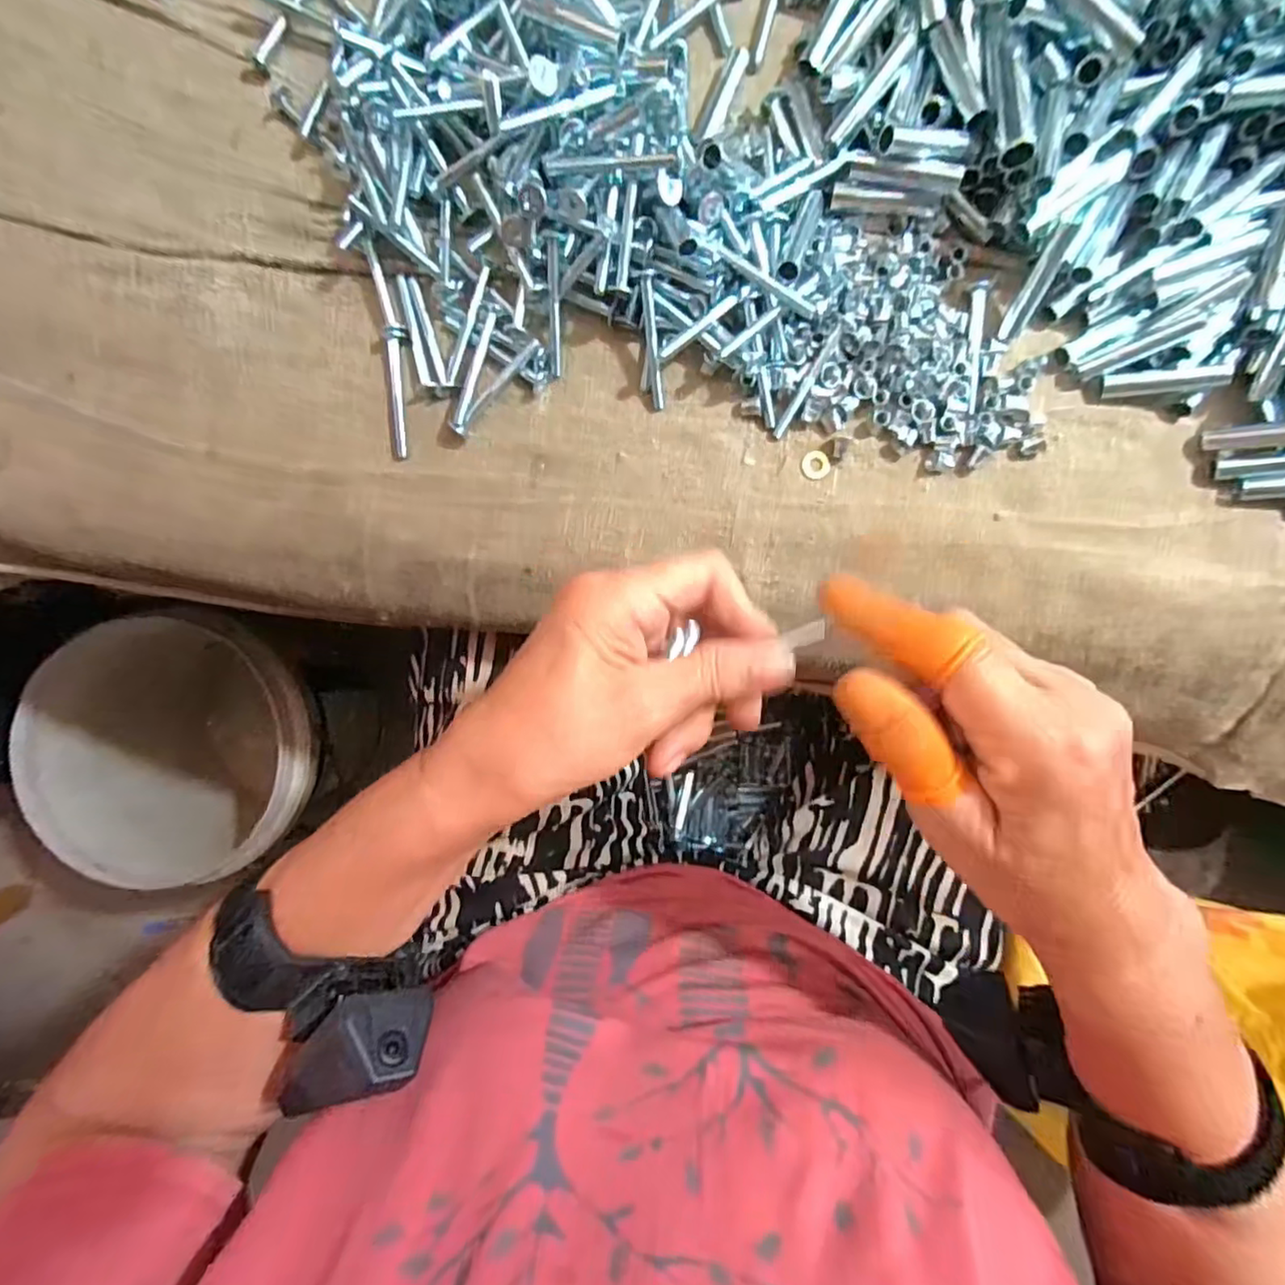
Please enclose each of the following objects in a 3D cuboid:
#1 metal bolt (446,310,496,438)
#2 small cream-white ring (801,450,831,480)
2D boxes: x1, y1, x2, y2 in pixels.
[{"bbox_3d":[-0.078,-0.124,0.282,0.007,0.008,0.055,18,95,4],"label":"metal bolt"},{"bbox_3d":[0.080,-0.082,0.281,0.013,0.004,0.013,0,94,5],"label":"small cream-white ring"}]

